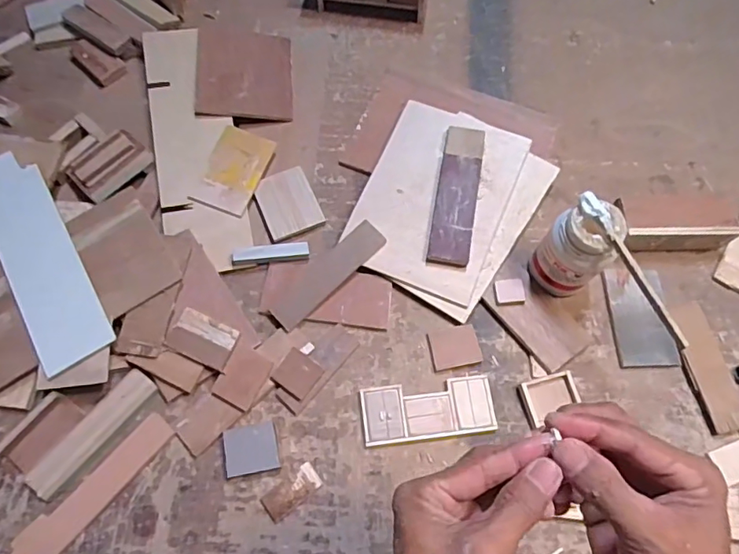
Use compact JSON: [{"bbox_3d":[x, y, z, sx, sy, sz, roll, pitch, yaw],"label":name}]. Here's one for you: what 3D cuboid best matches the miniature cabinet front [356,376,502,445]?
[{"bbox_3d":[0.070,0.159,0.621,0.156,0.014,0.065,-6,72,-4],"label":"miniature cabinet front"}]

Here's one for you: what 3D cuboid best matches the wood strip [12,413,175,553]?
[{"bbox_3d":[-0.321,0.250,0.576,0.046,0.009,0.232,39,72,13],"label":"wood strip"}]

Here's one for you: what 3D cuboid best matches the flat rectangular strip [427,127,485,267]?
[{"bbox_3d":[0.118,-0.112,0.698,0.053,0.020,0.199,10,68,3],"label":"flat rectangular strip"}]

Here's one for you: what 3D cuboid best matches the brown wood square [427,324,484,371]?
[{"bbox_3d":[0.106,0.088,0.649,0.060,0.007,0.049,-10,69,-5],"label":"brown wood square"}]

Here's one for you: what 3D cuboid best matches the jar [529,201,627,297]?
[{"bbox_3d":[0.249,-0.032,0.630,0.067,0.141,0.078,-42,75,-16],"label":"jar"}]

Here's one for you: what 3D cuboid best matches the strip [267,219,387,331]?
[{"bbox_3d":[-0.054,-0.004,0.675,0.173,0.011,0.044,-44,72,-12],"label":"strip"}]

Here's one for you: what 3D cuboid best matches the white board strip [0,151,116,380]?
[{"bbox_3d":[-0.420,-0.033,0.656,0.088,0.011,0.326,-30,71,-10],"label":"white board strip"}]

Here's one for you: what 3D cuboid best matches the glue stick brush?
[{"bbox_3d":[0.280,-0.013,0.549,0.020,0.010,0.189,-23,68,-9],"label":"glue stick brush"}]

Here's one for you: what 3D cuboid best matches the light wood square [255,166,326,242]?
[{"bbox_3d":[-0.113,-0.101,0.725,0.077,0.008,0.098,-22,70,-10],"label":"light wood square"}]

